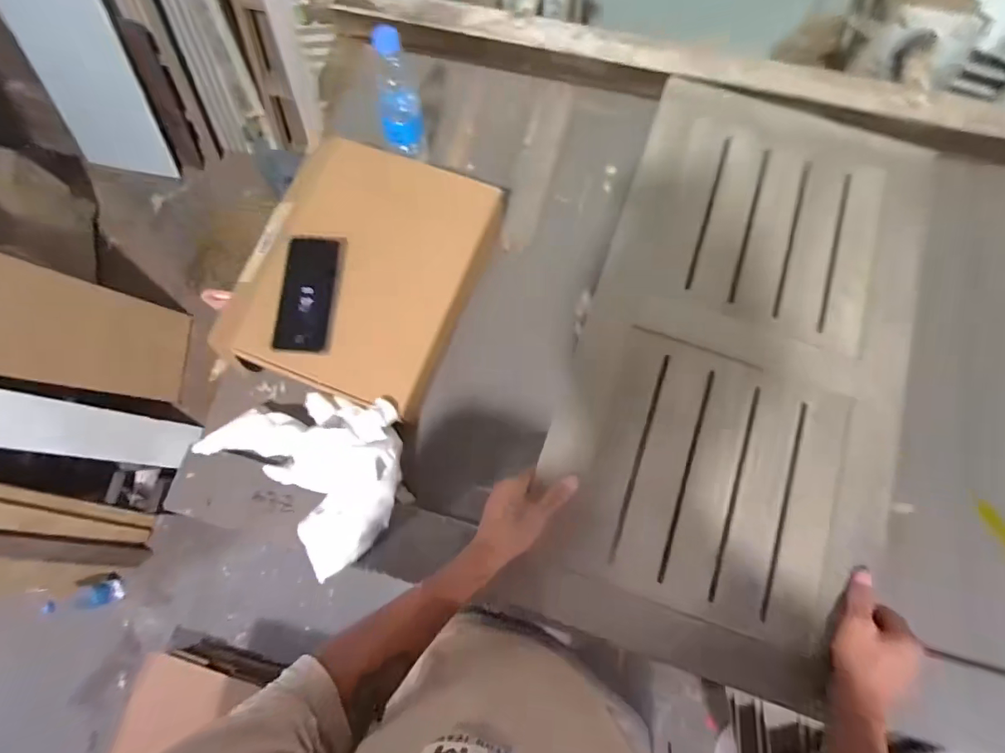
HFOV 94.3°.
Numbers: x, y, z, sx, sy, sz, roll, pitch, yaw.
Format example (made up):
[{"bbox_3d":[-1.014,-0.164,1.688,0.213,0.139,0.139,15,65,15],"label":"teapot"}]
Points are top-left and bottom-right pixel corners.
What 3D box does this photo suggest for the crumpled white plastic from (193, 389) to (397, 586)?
[{"bbox_3d":[-0.250,0.101,0.612,0.229,0.087,0.254,-42,79,-8],"label":"crumpled white plastic"}]

